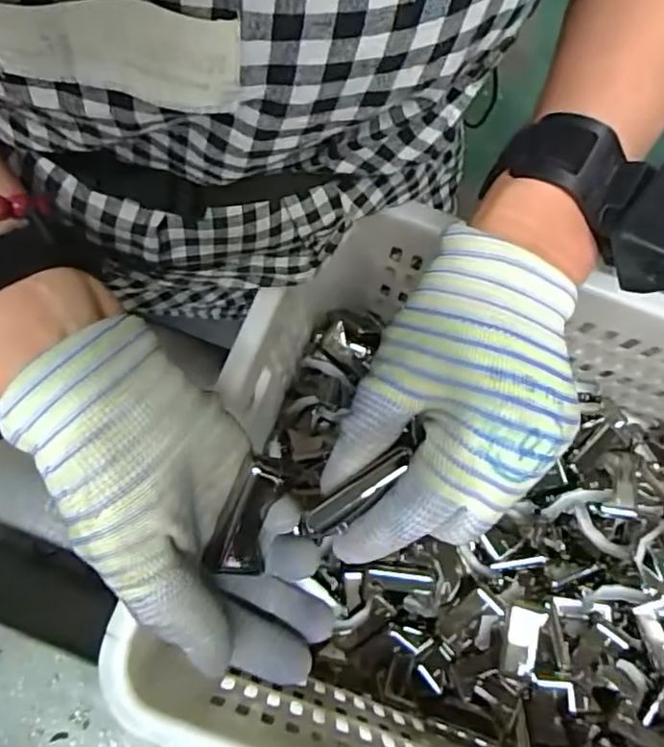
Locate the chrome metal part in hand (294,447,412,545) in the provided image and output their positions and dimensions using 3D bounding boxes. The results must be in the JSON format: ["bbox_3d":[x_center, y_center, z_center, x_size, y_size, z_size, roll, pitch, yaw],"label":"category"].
[{"bbox_3d":[0.011,0.051,0.267,0.055,0.011,0.013,-39,80,3],"label":"chrome metal part in hand"}]

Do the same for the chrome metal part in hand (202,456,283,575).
[{"bbox_3d":[-0.039,0.066,0.286,0.020,0.014,0.051,21,95,4],"label":"chrome metal part in hand"}]

